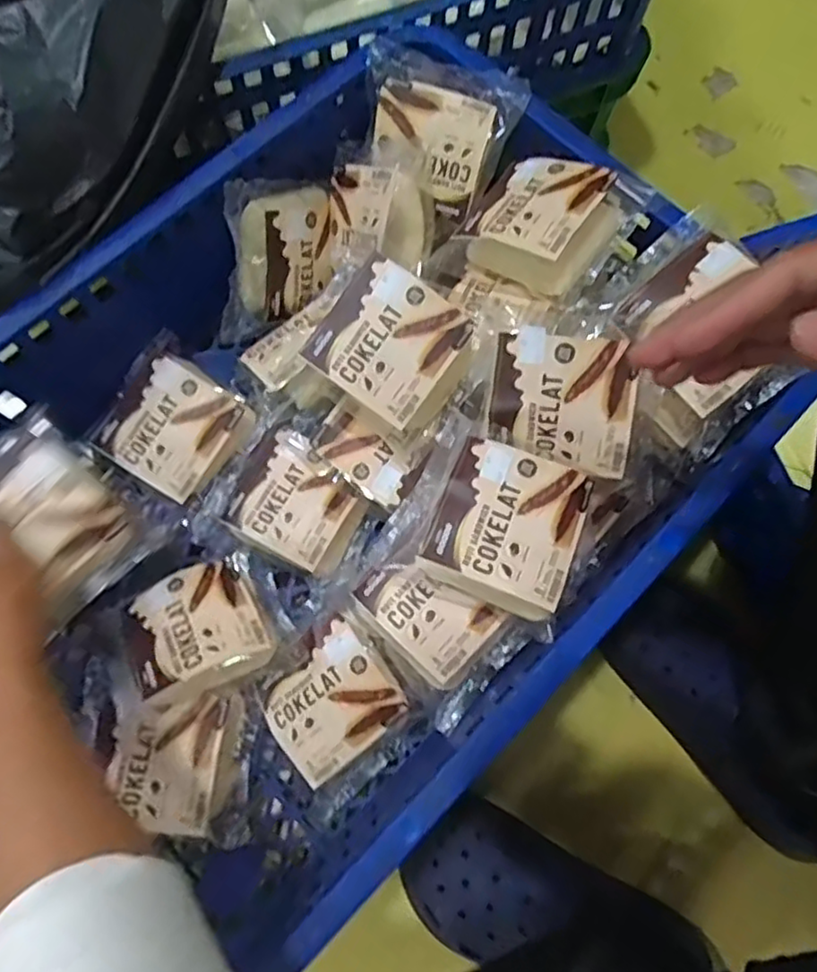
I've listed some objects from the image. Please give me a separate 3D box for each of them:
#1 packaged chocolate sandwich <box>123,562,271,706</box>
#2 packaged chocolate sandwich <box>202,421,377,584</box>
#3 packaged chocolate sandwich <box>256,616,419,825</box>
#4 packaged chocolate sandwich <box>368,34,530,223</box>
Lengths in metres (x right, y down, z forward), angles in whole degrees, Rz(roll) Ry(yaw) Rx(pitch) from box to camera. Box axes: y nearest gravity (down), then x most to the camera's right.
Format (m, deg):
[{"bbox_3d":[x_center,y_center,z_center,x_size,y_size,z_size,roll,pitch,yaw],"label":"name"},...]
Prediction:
[{"bbox_3d":[-0.151,0.106,0.484,0.100,0.044,0.095,-19,48,-17],"label":"packaged chocolate sandwich"},{"bbox_3d":[-0.090,0.014,0.524,0.127,0.029,0.086,30,75,7],"label":"packaged chocolate sandwich"},{"bbox_3d":[-0.050,0.152,0.477,0.098,0.028,0.098,45,94,12],"label":"packaged chocolate sandwich"},{"bbox_3d":[0.016,-0.280,0.513,0.122,0.025,0.106,31,104,3],"label":"packaged chocolate sandwich"}]

